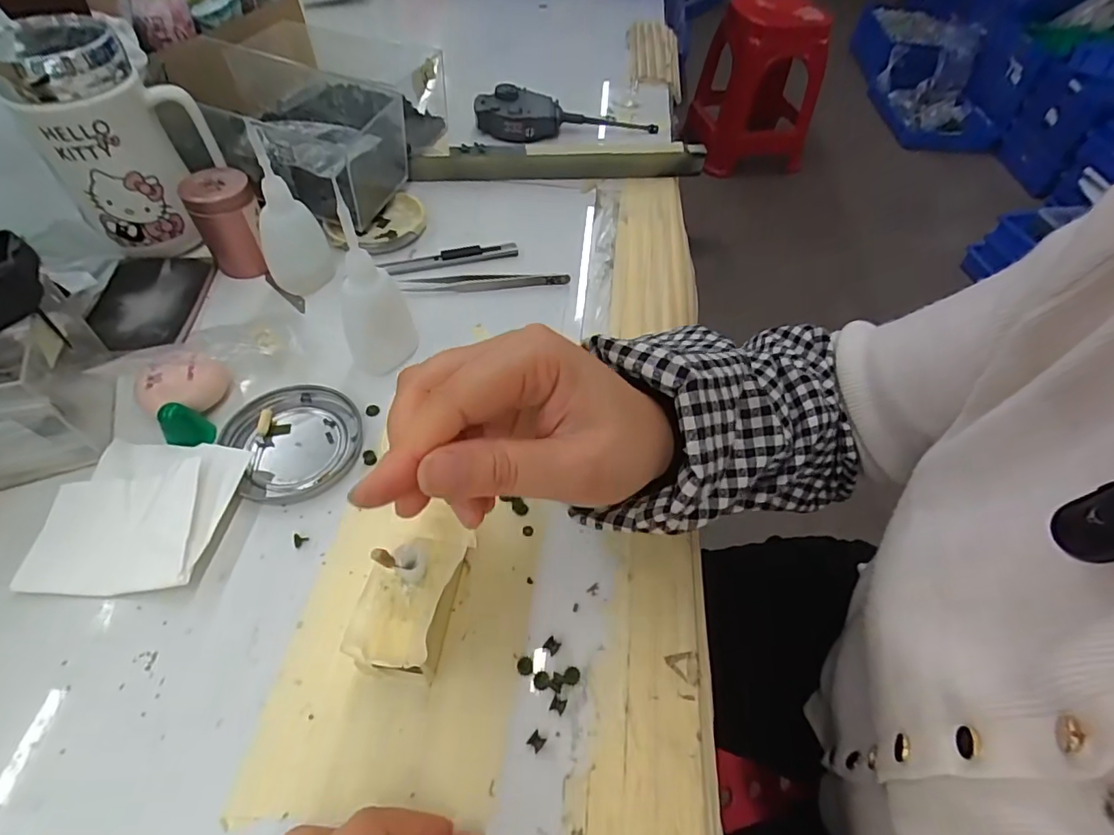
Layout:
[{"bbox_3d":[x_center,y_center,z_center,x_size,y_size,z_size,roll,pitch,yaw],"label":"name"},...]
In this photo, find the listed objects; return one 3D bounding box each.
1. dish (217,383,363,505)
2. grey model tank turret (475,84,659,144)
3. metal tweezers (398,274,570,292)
[{"bbox_3d":[-0.155,0.013,0.321,0.072,0.012,0.077,2,53,-3],"label":"dish"},{"bbox_3d":[0.011,-0.312,0.553,0.187,0.032,0.050,-1,54,-5],"label":"grey model tank turret"},{"bbox_3d":[-0.055,-0.105,0.409,0.127,0.007,0.012,-1,54,-5],"label":"metal tweezers"}]

